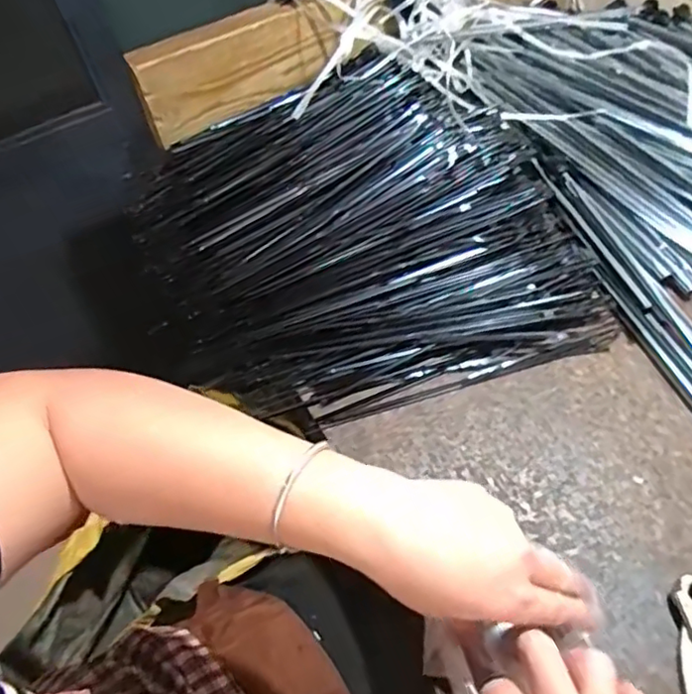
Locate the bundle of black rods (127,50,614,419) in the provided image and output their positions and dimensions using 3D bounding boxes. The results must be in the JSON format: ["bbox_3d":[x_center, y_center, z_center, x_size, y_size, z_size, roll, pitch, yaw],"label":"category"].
[{"bbox_3d":[-0.005,-0.118,0.556,0.390,0.099,0.355,-13,51,-5],"label":"bundle of black rods"}]

